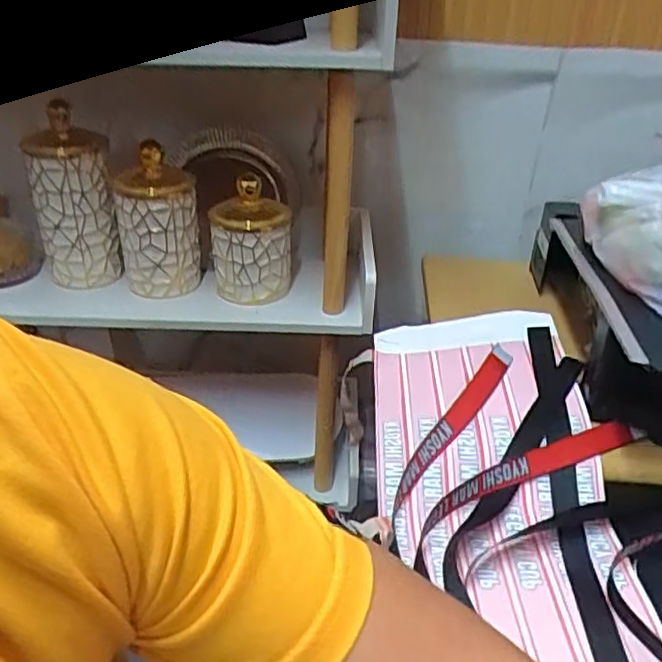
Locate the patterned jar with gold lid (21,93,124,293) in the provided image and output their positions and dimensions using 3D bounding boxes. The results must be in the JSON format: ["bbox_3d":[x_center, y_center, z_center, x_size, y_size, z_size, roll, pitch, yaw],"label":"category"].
[{"bbox_3d":[-0.360,-0.188,0.908,0.104,0.229,0.094,-7,31,-15],"label":"patterned jar with gold lid"}]

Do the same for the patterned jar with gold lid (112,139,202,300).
[{"bbox_3d":[-0.239,-0.147,0.898,0.104,0.177,0.091,-15,34,-27],"label":"patterned jar with gold lid"}]

